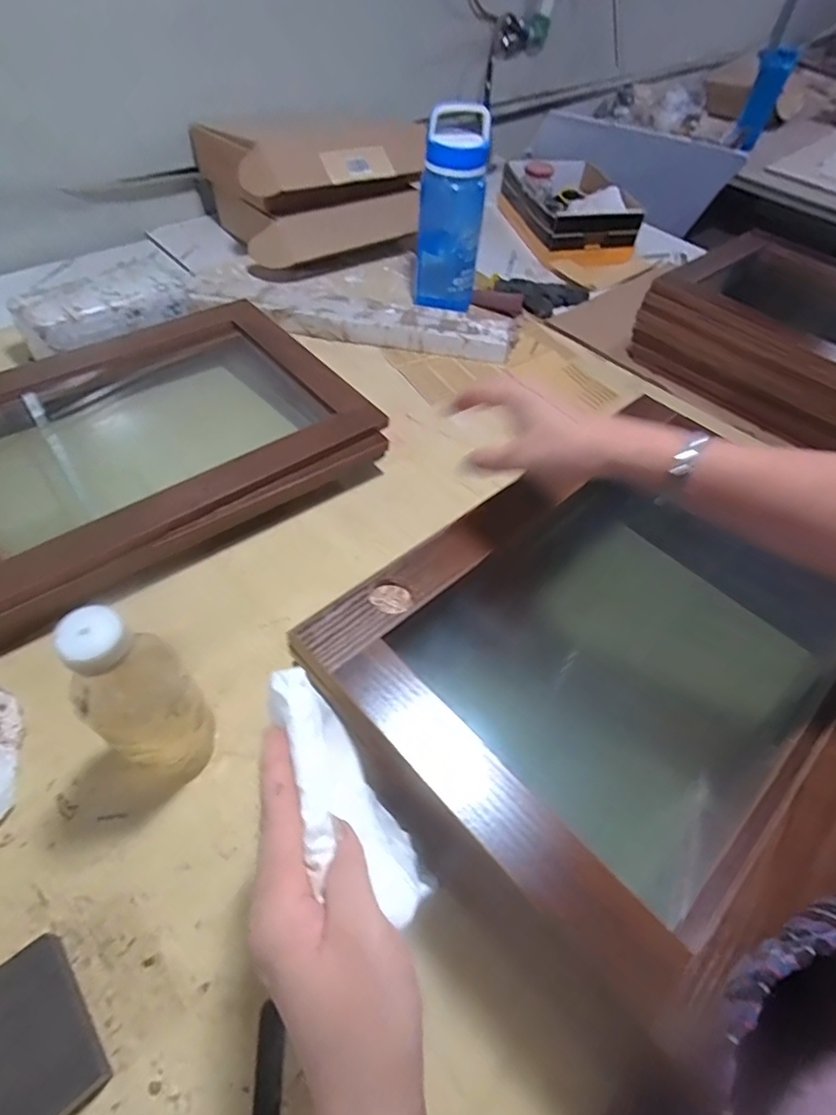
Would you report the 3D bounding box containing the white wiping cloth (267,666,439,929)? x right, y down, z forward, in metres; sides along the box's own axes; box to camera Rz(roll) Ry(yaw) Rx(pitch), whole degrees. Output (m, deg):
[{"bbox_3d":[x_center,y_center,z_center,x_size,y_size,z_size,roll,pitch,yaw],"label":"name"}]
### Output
[{"bbox_3d":[-0.036,0.127,0.295,0.054,0.097,0.119,-18,56,-19],"label":"white wiping cloth"}]

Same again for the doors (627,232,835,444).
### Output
[{"bbox_3d":[0.632,-0.322,0.874,0.340,0.142,0.458,-32,61,-27],"label":"doors"}]

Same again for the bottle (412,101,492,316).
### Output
[{"bbox_3d":[0.051,-0.537,0.892,0.101,0.283,0.075,7,51,0],"label":"bottle"}]

